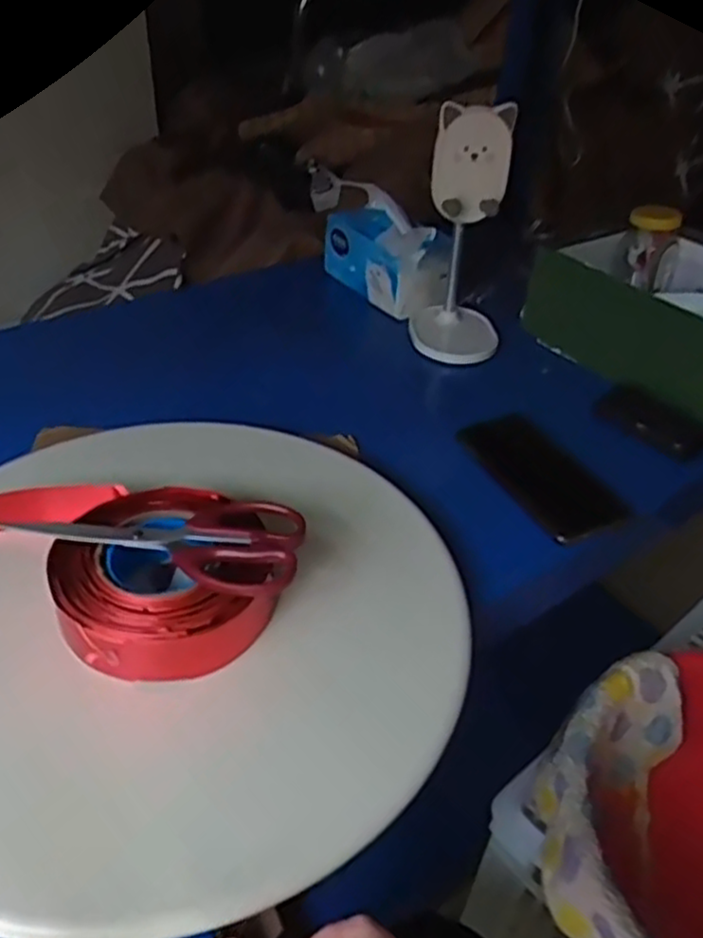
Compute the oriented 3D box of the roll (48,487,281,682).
[{"bbox_3d":[-0.126,0.072,0.496,0.133,0.044,0.152,-19,44,-26],"label":"roll"}]

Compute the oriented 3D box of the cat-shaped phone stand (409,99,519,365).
[{"bbox_3d":[0.123,-0.245,0.799,0.099,0.249,0.083,11,39,9],"label":"cat-shaped phone stand"}]

